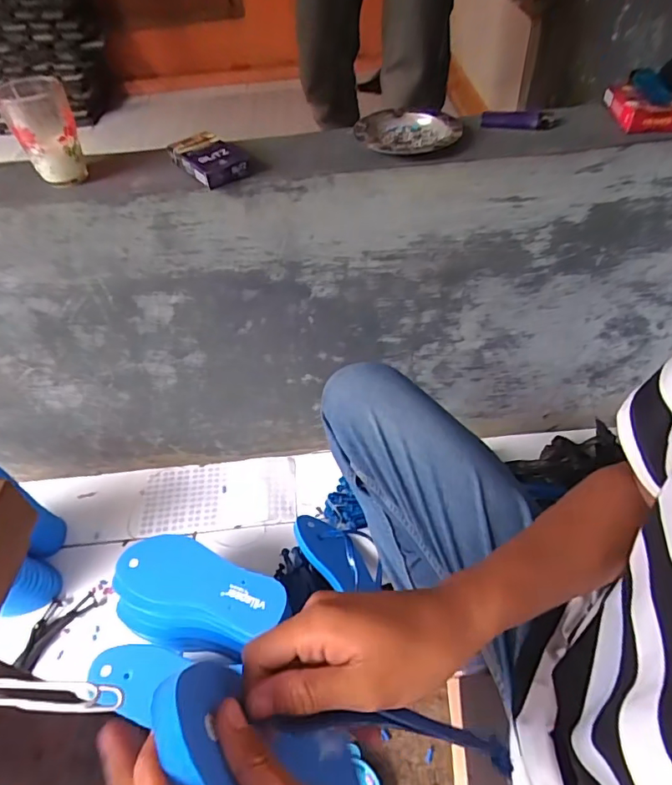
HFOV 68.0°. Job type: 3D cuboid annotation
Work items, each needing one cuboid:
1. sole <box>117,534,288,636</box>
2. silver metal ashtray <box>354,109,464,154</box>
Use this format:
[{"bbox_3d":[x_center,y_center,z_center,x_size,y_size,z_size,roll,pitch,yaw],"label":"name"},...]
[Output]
[{"bbox_3d":[-0.185,0.256,0.678,0.237,0.017,0.087,13,53,15],"label":"sole"},{"bbox_3d":[0.082,-0.296,0.569,0.116,0.023,0.099,3,51,7],"label":"silver metal ashtray"}]

